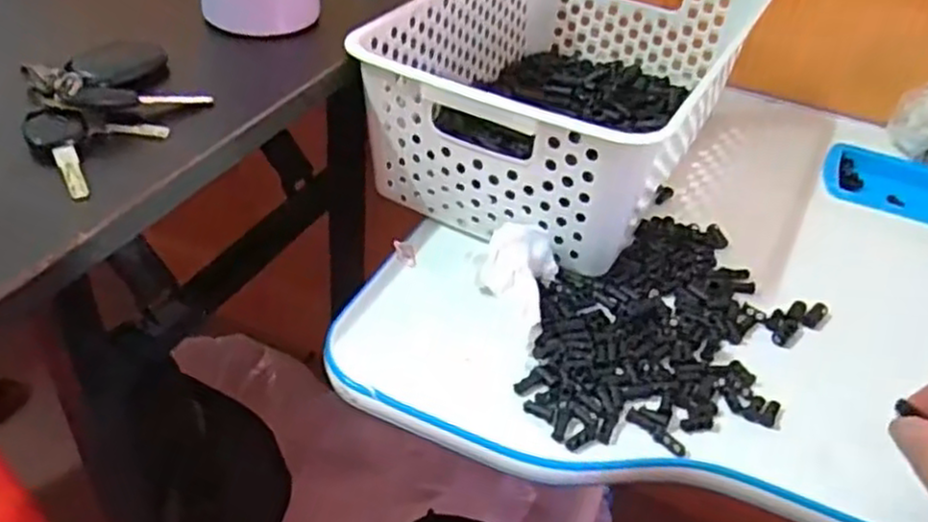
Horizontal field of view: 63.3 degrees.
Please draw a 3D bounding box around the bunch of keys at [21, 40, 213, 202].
[{"bbox_3d":[-0.178,-0.079,0.385,0.083,0.022,0.132,-19,46,-27],"label":"bunch of keys"}]

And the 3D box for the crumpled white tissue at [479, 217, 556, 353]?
[{"bbox_3d":[0.028,0.011,0.443,0.047,0.039,0.071,14,41,9],"label":"crumpled white tissue"}]

